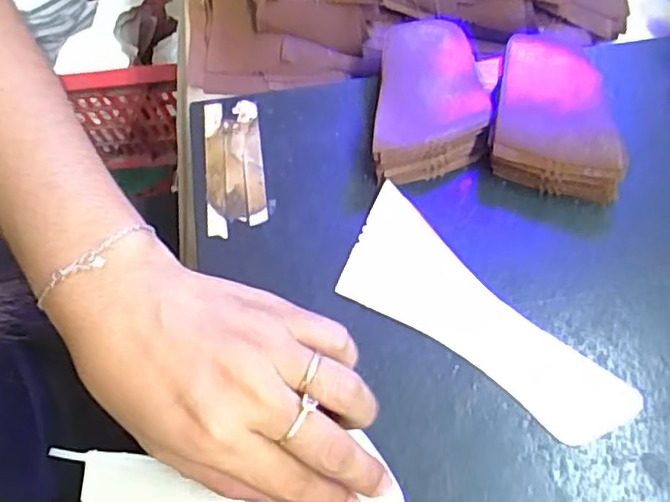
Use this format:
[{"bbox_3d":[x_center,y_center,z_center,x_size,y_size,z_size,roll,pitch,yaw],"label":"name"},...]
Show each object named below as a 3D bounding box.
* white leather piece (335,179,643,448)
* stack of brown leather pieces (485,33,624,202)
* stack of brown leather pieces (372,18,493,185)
[{"bbox_3d":[0.067,0.038,0.301,0.153,0.004,0.054,42,76,14],"label":"white leather piece"},{"bbox_3d":[0.116,-0.068,0.319,0.067,0.030,0.069,15,71,8],"label":"stack of brown leather pieces"},{"bbox_3d":[0.052,-0.080,0.330,0.057,0.026,0.087,5,70,5],"label":"stack of brown leather pieces"}]

